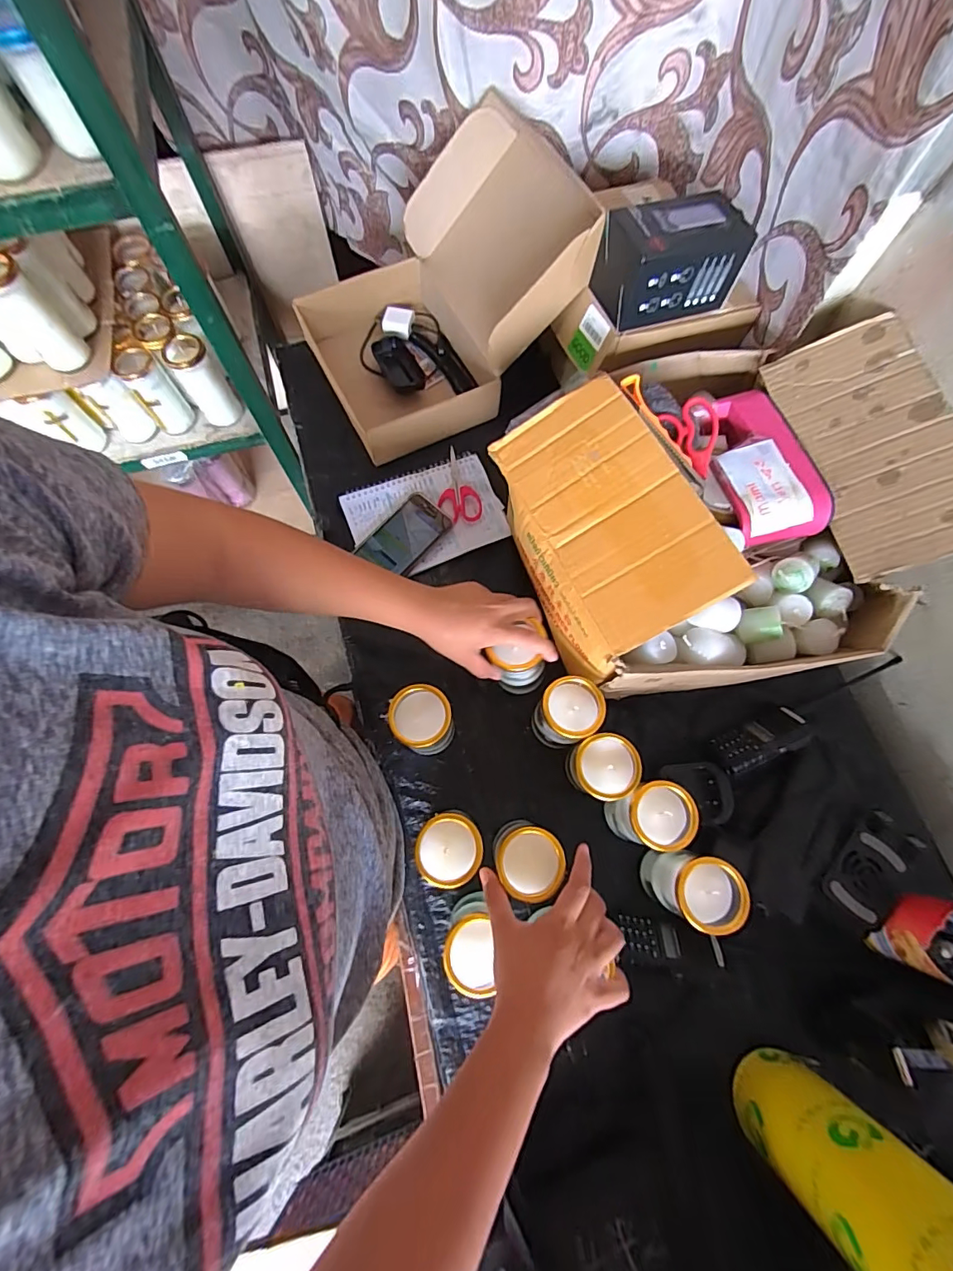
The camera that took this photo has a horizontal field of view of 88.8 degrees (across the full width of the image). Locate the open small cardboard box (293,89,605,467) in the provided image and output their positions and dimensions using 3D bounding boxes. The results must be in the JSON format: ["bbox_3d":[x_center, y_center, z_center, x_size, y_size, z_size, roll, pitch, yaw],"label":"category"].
[{"bbox_3d":[-0.051,-0.478,0.684,0.374,0.218,0.307,-27,74,-10],"label":"open small cardboard box"}]

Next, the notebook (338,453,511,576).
[{"bbox_3d":[-0.071,-0.167,0.678,0.208,0.015,0.144,-20,73,-8],"label":"notebook"}]

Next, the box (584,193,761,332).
[{"bbox_3d":[0.226,-0.436,0.574,0.154,0.100,0.090,-20,73,-8],"label":"box"}]

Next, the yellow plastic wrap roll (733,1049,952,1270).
[{"bbox_3d":[0.297,0.419,0.354,0.086,0.257,0.079,0,72,-1],"label":"yellow plastic wrap roll"}]

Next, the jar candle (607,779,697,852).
[{"bbox_3d":[0.175,0.185,0.504,0.065,0.102,0.062,-6,72,-4],"label":"jar candle"}]

